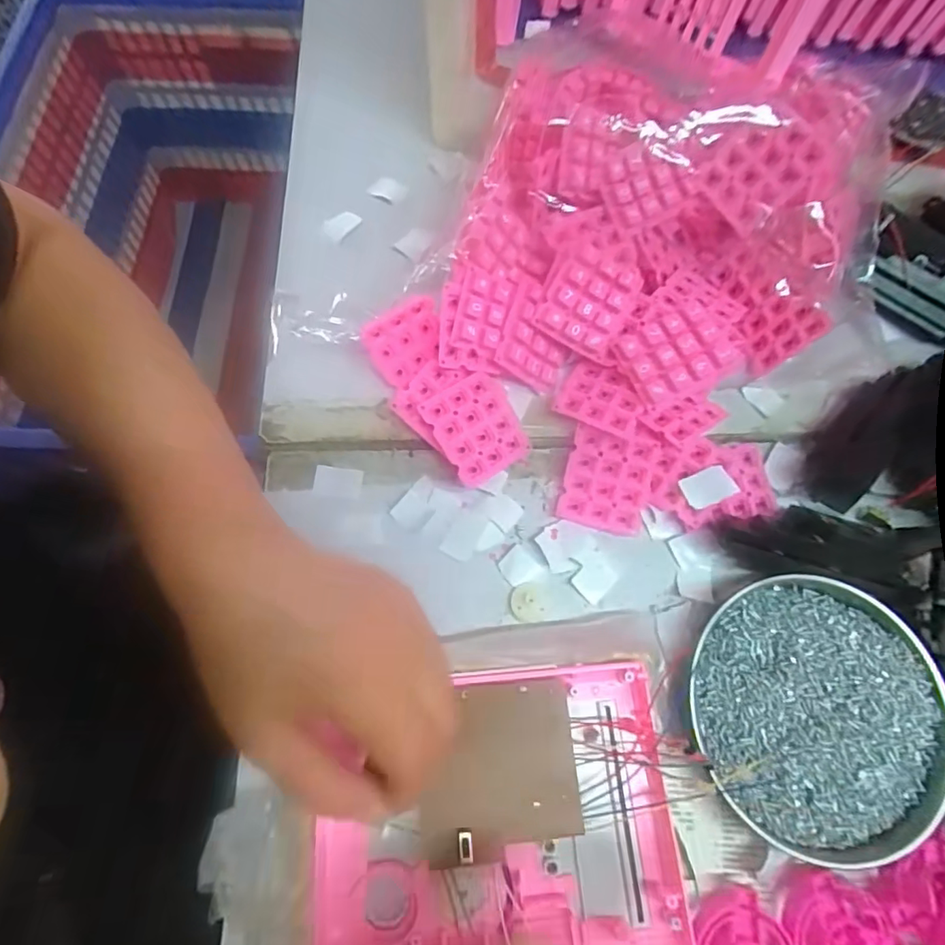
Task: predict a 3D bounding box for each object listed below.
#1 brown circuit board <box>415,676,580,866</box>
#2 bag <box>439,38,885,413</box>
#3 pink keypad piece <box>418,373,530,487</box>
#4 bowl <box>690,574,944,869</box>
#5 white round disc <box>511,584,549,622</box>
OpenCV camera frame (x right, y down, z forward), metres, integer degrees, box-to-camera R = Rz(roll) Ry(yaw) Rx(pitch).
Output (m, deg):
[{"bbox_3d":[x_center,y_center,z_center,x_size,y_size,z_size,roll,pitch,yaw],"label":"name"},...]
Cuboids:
[{"bbox_3d":[0.013,0.140,0.257,0.071,0.006,0.073,-4,70,-1],"label":"brown circuit board"},{"bbox_3d":[0.122,-0.156,0.344,0.244,0.073,0.248,13,71,4],"label":"bag"},{"bbox_3d":[0.003,-0.027,0.333,0.051,0.008,0.060,-32,95,-15],"label":"pink keypad piece"},{"bbox_3d":[0.185,0.126,0.291,0.125,0.019,0.133,0,70,-1],"label":"bowl"},{"bbox_3d":[0.034,0.076,0.320,0.021,0.007,0.022,0,70,-1],"label":"white round disc"}]

